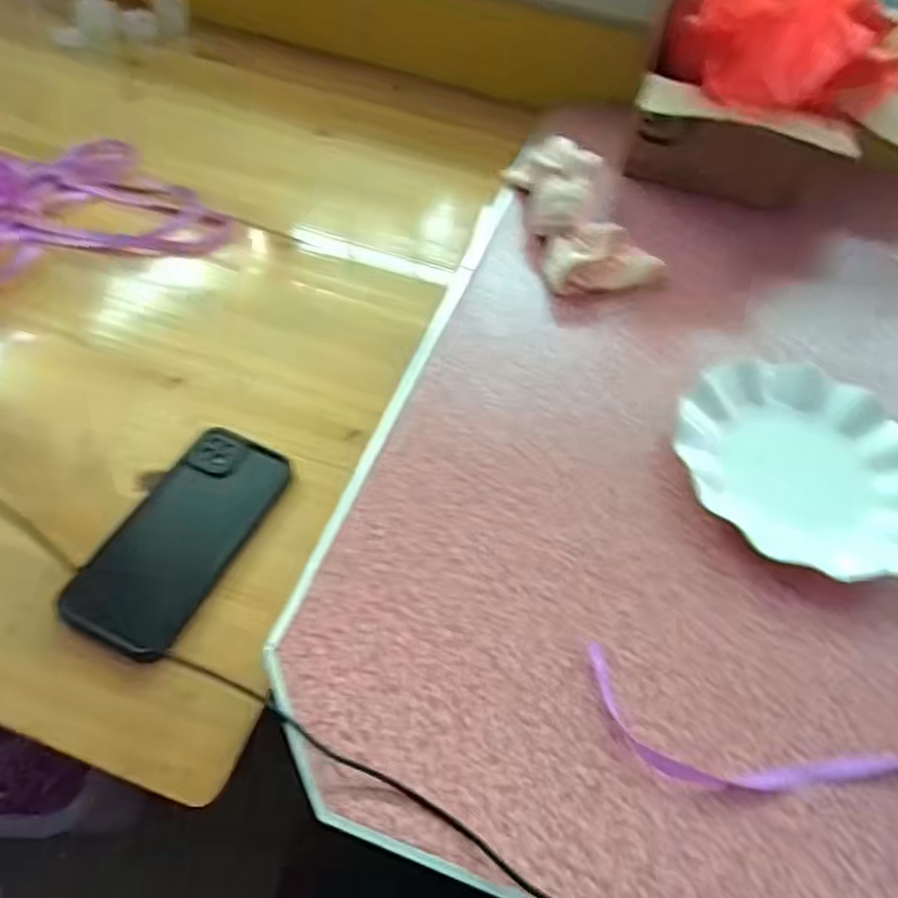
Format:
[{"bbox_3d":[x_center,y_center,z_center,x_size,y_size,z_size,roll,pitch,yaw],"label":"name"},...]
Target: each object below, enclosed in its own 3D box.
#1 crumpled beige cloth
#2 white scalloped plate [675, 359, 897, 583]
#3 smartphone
[{"bbox_3d":[0.132,-0.231,0.628,0.113,0.065,0.172,-8,55,-11],"label":"crumpled beige cloth"},{"bbox_3d":[0.263,0.009,0.481,0.181,0.029,0.166,2,54,-3],"label":"white scalloped plate"},{"bbox_3d":[-0.179,0.058,0.443,0.074,0.017,0.163,24,55,12],"label":"smartphone"}]

